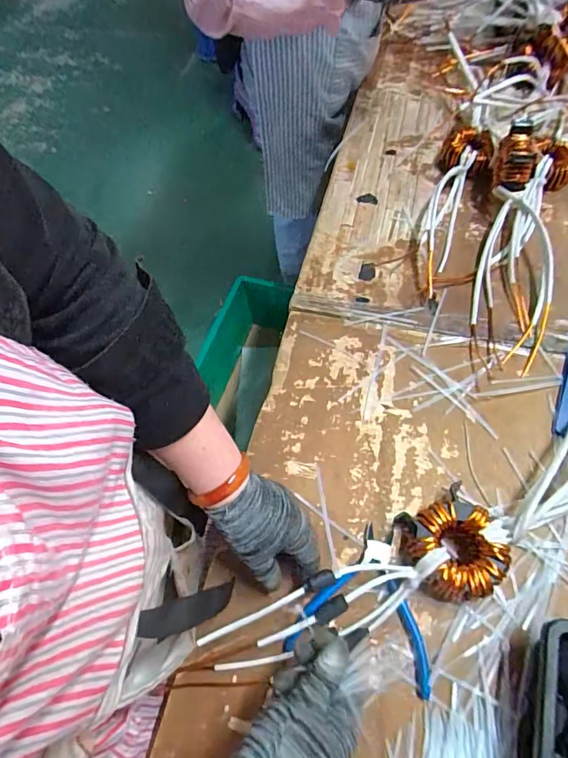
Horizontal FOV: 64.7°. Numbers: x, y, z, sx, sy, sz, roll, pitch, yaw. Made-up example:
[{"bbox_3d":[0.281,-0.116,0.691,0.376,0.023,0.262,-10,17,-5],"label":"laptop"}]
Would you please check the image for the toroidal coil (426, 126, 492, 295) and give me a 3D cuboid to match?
[{"bbox_3d":[0.250,-0.265,0.680,0.076,0.039,0.350,17,64,14],"label":"toroidal coil"}]

